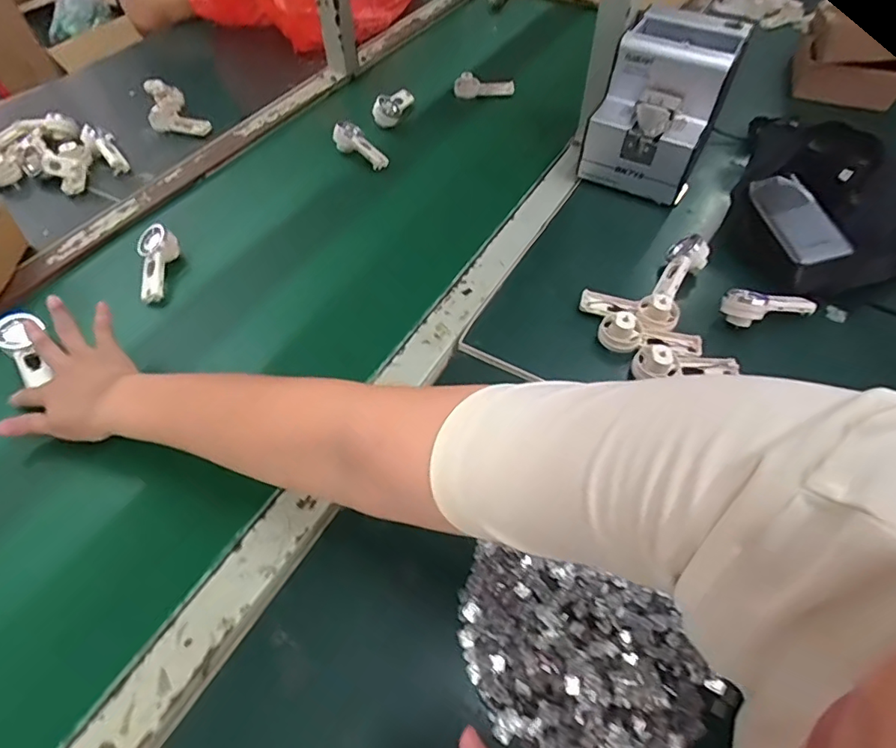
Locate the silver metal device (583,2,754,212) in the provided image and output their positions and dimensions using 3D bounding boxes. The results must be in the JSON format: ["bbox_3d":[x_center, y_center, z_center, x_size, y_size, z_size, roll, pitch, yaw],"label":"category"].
[{"bbox_3d":[0.279,-0.361,0.698,0.139,0.168,0.233,20,54,15],"label":"silver metal device"}]

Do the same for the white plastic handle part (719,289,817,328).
[{"bbox_3d":[0.322,-0.071,0.537,0.092,0.025,0.031,-11,52,-8],"label":"white plastic handle part"}]

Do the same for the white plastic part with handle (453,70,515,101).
[{"bbox_3d":[0.058,-0.461,0.858,0.097,0.030,0.034,4,51,3],"label":"white plastic part with handle"}]

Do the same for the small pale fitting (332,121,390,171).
[{"bbox_3d":[-0.119,-0.317,0.749,0.090,0.031,0.030,39,59,6],"label":"small pale fitting"}]

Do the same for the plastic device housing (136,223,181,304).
[{"bbox_3d":[-0.329,-0.122,0.601,0.040,0.024,0.094,-5,67,-4],"label":"plastic device housing"}]

